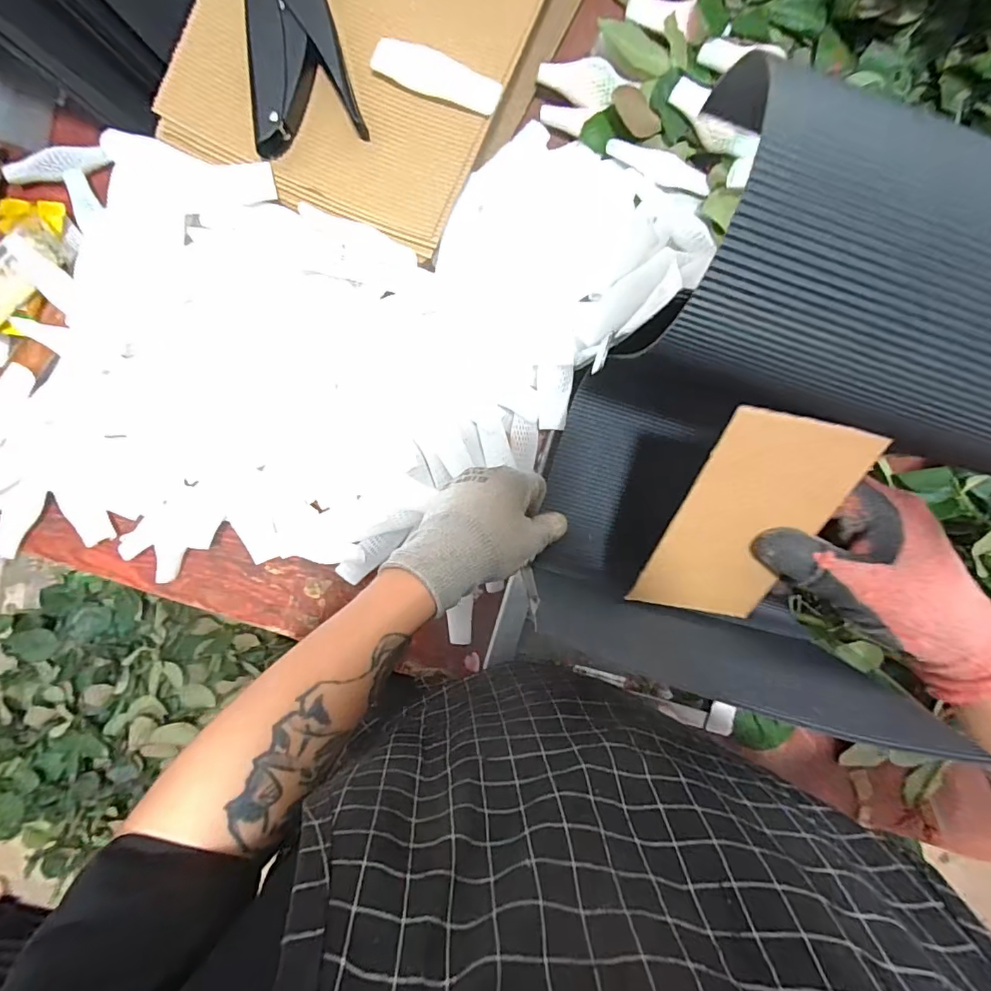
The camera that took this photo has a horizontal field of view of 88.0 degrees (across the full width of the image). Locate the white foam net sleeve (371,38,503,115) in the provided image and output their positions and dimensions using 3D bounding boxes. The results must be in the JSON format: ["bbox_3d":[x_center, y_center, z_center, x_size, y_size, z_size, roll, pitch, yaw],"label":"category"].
[{"bbox_3d":[-0.039,-0.285,0.347,0.091,0.004,0.026,25,98,6],"label":"white foam net sleeve"}]

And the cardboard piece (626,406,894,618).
[{"bbox_3d":[0.136,0.018,0.279,0.079,0.004,0.135,9,128,-8],"label":"cardboard piece"}]

